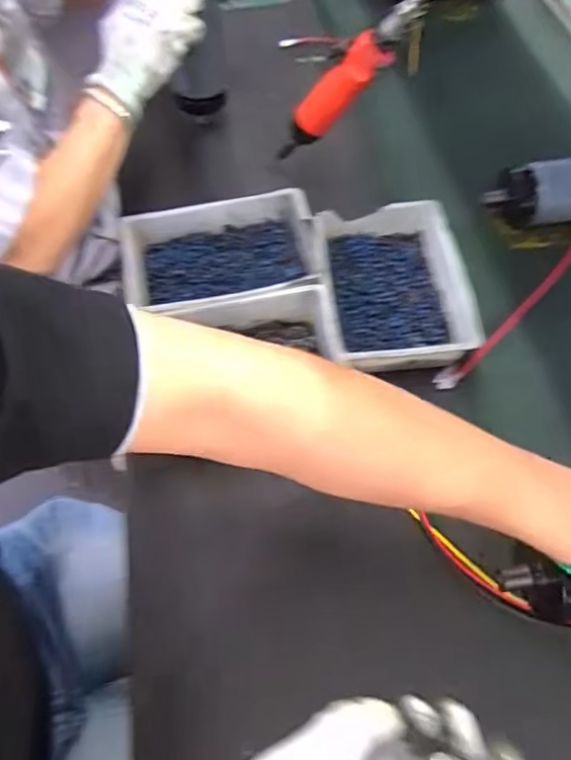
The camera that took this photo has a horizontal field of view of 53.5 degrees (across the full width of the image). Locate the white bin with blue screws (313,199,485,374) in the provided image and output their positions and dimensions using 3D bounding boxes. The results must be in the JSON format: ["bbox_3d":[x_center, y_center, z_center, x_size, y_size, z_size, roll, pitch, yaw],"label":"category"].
[{"bbox_3d":[0.114,-0.102,0.604,0.148,0.048,0.207,-5,60,-2],"label":"white bin with blue screws"}]

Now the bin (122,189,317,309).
[{"bbox_3d":[-0.071,-0.133,0.626,0.207,0.053,0.149,-9,60,-4],"label":"bin"}]

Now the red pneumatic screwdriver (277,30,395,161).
[{"bbox_3d":[0.042,-0.311,0.651,0.042,0.211,0.034,37,62,-16],"label":"red pneumatic screwdriver"}]

